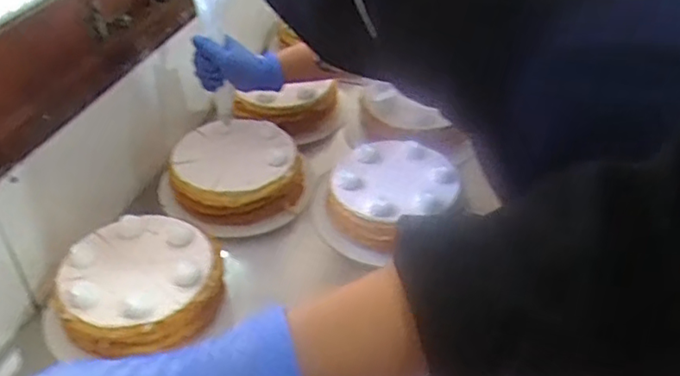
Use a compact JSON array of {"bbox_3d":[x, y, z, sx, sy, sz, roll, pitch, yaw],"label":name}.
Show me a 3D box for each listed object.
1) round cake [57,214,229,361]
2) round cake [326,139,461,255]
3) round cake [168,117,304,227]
[{"bbox_3d":[-0.215,0.100,0.656,0.169,0.042,0.160,1,41,-1],"label":"round cake"},{"bbox_3d":[0.068,0.004,0.773,0.153,0.047,0.153,1,41,-1],"label":"round cake"},{"bbox_3d":[-0.135,-0.027,0.826,0.173,0.071,0.167,1,41,-1],"label":"round cake"}]

